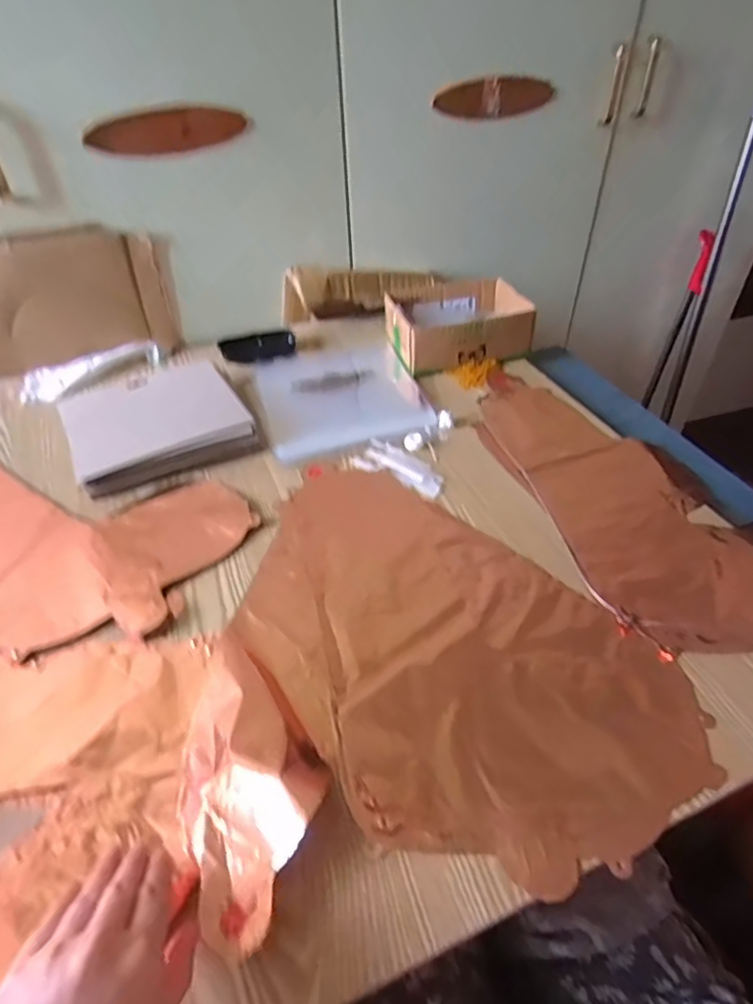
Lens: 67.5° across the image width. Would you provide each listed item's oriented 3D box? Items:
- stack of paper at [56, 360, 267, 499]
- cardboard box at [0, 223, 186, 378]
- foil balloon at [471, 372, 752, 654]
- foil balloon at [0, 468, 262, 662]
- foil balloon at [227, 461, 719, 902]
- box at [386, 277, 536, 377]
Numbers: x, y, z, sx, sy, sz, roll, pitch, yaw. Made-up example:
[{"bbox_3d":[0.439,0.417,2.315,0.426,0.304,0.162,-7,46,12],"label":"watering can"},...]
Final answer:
[{"bbox_3d":[-0.262,-0.098,0.675,0.194,0.033,0.194,-23,47,-20],"label":"stack of paper"},{"bbox_3d":[-0.423,-0.273,0.754,0.285,0.167,0.061,-12,44,-11],"label":"cardboard box"},{"bbox_3d":[0.261,-0.017,0.593,0.201,0.010,0.424,-13,44,-11],"label":"foil balloon"},{"bbox_3d":[-0.357,0.027,0.573,0.420,0.010,0.227,14,46,16],"label":"foil balloon"},{"bbox_3d":[0.042,0.103,0.480,0.259,0.009,0.412,-28,49,-25],"label":"foil balloon"},{"bbox_3d":[0.117,-0.262,0.830,0.187,0.066,0.141,-12,44,-10],"label":"box"}]

